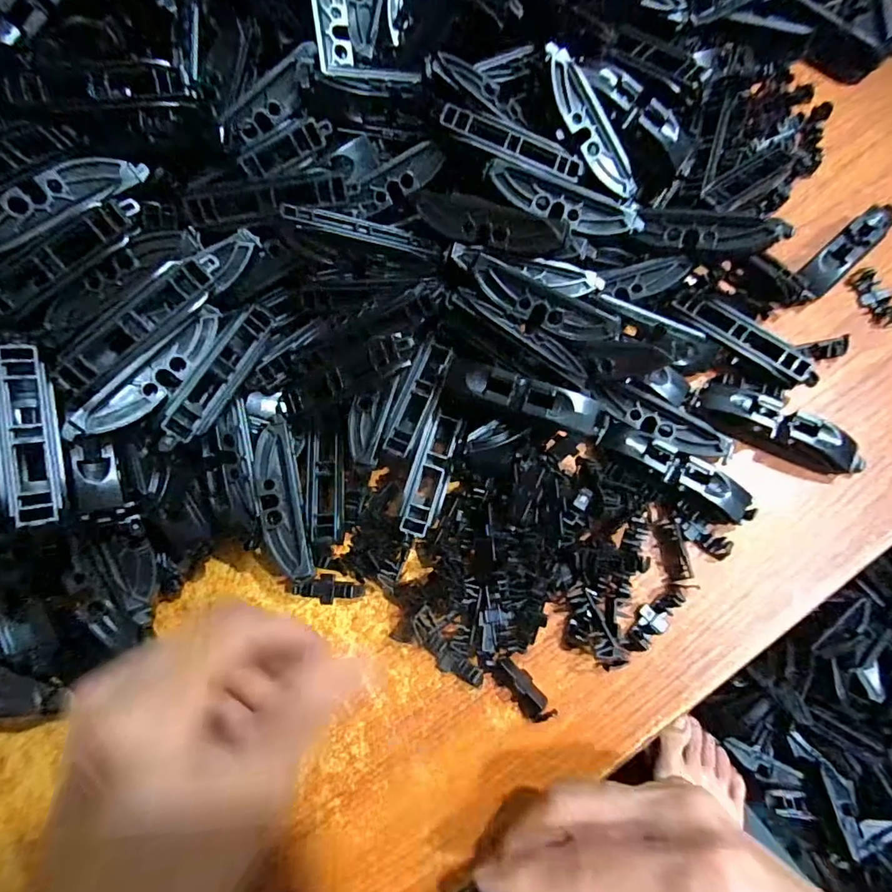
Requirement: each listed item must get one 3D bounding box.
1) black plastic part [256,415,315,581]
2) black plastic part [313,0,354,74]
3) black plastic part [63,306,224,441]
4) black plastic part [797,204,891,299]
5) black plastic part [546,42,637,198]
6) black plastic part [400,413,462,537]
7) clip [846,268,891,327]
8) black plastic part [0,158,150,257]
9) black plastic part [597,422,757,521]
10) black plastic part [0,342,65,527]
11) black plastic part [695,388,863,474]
[{"bbox_3d":[-0.079,0.026,0.234,0.019,0.014,0.077,-12,70,-1],"label":"black plastic part"},{"bbox_3d":[-0.057,-0.218,0.243,0.019,0.004,0.054,-14,108,-34],"label":"black plastic part"},{"bbox_3d":[-0.129,-0.032,0.214,0.013,0.020,0.079,33,75,14],"label":"black plastic part"},{"bbox_3d":[0.226,-0.112,0.270,0.074,0.018,0.018,-41,73,-11],"label":"black plastic part"},{"bbox_3d":[0.072,-0.160,0.241,0.016,0.007,0.078,-37,103,-9],"label":"black plastic part"},{"bbox_3d":[-0.007,0.014,0.240,0.019,0.008,0.062,14,72,8],"label":"black plastic part"},{"bbox_3d":[0.235,-0.082,0.264,0.011,0.009,0.034,-11,70,-1],"label":"clip"},{"bbox_3d":[-0.169,-0.103,0.206,0.080,0.009,0.020,-39,115,-15],"label":"black plastic part"},{"bbox_3d":[0.112,0.011,0.235,0.074,0.013,0.018,34,75,14],"label":"black plastic part"},{"bbox_3d":[-0.167,-0.006,0.191,0.017,0.010,0.074,-17,70,-3],"label":"black plastic part"},{"bbox_3d":[0.166,-0.009,0.238,0.075,0.015,0.021,26,74,11],"label":"black plastic part"}]

